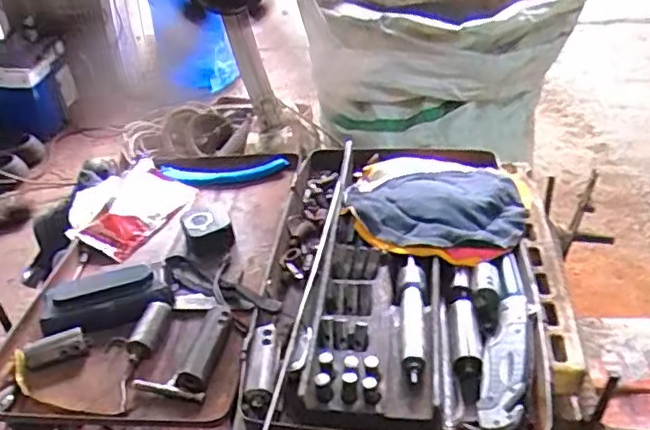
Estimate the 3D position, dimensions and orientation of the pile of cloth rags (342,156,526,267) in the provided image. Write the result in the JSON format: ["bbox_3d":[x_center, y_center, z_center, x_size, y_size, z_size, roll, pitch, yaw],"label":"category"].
[{"bbox_3d":[0.104,-0.016,0.581,0.159,0.026,0.166,5,36,12],"label":"pile of cloth rags"}]

